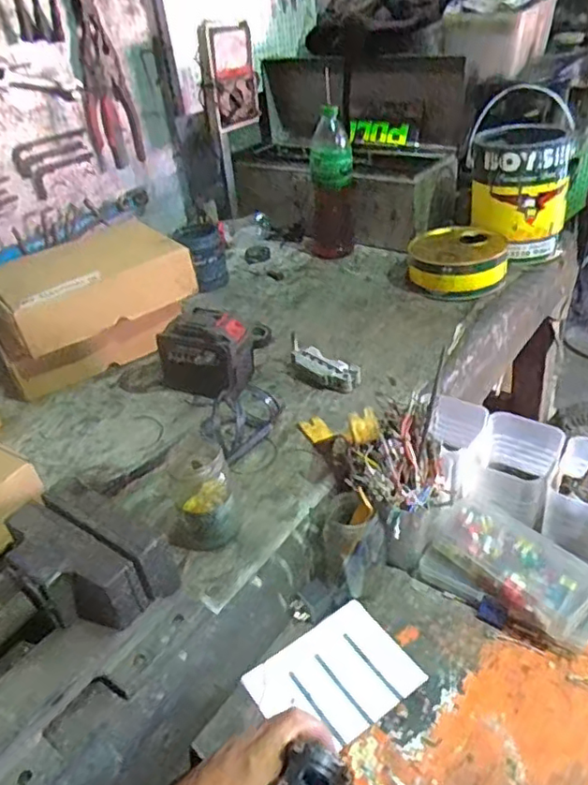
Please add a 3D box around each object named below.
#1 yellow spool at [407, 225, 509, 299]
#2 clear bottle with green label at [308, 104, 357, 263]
[{"bbox_3d":[0.278,-0.223,1.035,0.163,0.067,0.164,-11,35,-5],"label":"yellow spool"},{"bbox_3d":[0.068,-0.386,1.153,0.093,0.260,0.101,-5,35,3],"label":"clear bottle with green label"}]

